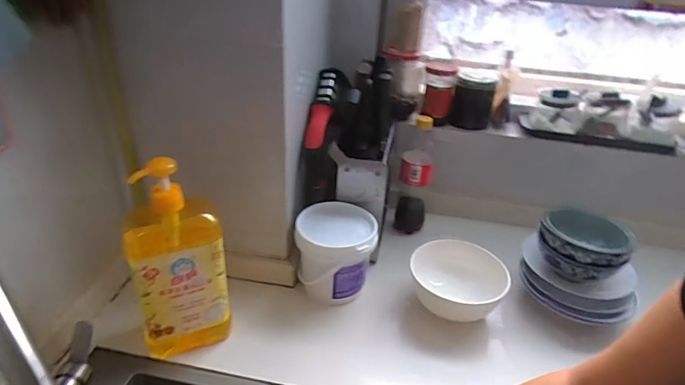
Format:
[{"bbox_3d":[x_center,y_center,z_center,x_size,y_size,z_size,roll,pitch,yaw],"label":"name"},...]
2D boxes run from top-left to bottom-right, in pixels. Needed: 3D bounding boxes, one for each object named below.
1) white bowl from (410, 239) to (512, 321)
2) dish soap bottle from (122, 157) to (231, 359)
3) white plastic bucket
[{"bbox_3d":[0.186,0.141,0.703,0.149,0.056,0.149,2,31,-2],"label":"white bowl"},{"bbox_3d":[-0.215,0.097,0.577,0.113,0.273,0.063,-15,36,-28],"label":"dish soap bottle"},{"bbox_3d":[-0.012,0.101,0.723,0.122,0.125,0.120,2,31,-2],"label":"white plastic bucket"}]

